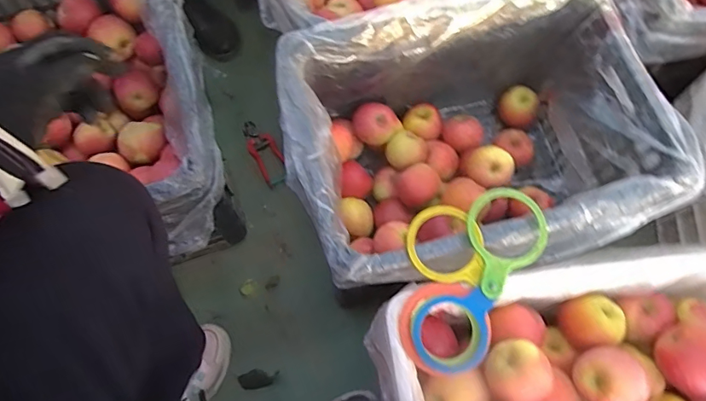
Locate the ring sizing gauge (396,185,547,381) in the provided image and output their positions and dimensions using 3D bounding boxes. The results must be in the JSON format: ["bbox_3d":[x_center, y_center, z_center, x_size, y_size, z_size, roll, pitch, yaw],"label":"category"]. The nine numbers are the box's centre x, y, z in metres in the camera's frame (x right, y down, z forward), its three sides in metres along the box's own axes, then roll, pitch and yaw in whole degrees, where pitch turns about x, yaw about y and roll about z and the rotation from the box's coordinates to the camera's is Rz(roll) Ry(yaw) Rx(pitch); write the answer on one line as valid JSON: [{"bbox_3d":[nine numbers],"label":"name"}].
[{"bbox_3d":[0.129,0.082,0.590,0.144,0.035,0.237,30,73,9],"label":"ring sizing gauge"}]

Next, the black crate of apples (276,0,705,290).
[{"bbox_3d":[0.170,-0.073,0.777,0.505,0.272,0.405,-16,72,-7],"label":"black crate of apples"}]

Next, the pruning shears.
[{"bbox_3d":[-0.173,-0.096,0.957,0.053,0.018,0.152,-30,74,-11],"label":"pruning shears"}]

